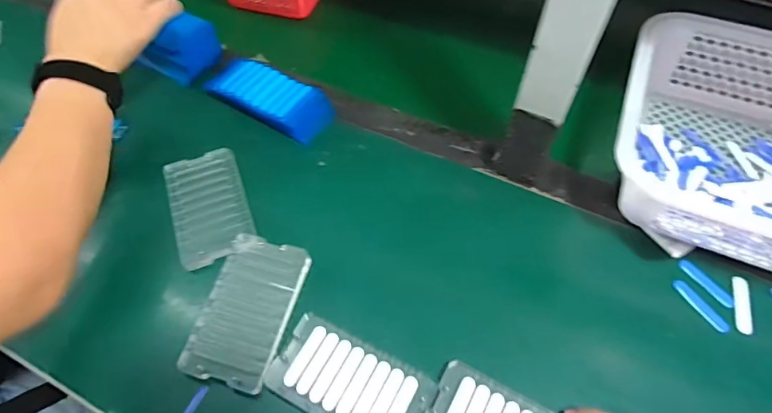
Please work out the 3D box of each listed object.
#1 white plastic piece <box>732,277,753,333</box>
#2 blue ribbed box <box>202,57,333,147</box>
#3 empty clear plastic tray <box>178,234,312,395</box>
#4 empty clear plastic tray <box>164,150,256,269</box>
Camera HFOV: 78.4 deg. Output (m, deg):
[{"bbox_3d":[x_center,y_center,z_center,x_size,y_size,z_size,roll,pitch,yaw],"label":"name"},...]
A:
[{"bbox_3d":[0.303,0.083,0.401,0.012,0.004,0.051,11,58,8],"label":"white plastic piece"},{"bbox_3d":[-0.127,-0.118,0.523,0.138,0.027,0.064,30,62,19],"label":"blue ribbed box"},{"bbox_3d":[-0.114,0.083,0.395,0.069,0.011,0.121,12,58,9],"label":"empty clear plastic tray"},{"bbox_3d":[-0.172,-0.002,0.459,0.069,0.018,0.123,-18,58,-10],"label":"empty clear plastic tray"}]

